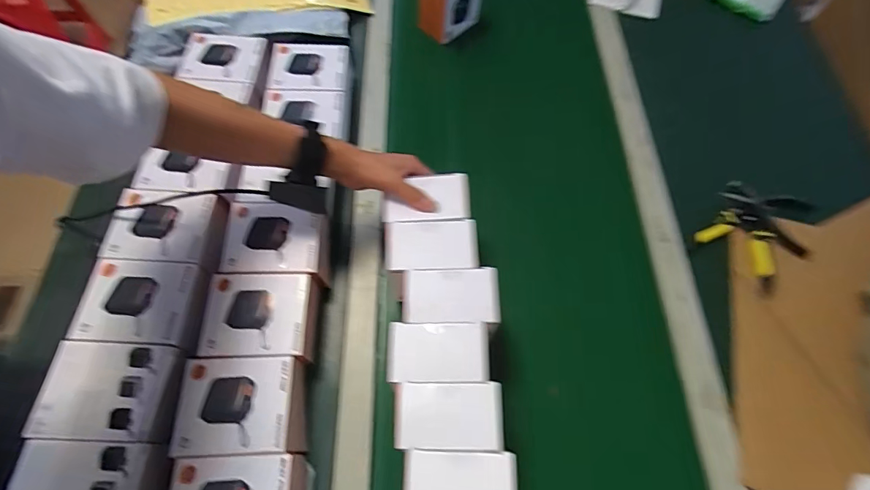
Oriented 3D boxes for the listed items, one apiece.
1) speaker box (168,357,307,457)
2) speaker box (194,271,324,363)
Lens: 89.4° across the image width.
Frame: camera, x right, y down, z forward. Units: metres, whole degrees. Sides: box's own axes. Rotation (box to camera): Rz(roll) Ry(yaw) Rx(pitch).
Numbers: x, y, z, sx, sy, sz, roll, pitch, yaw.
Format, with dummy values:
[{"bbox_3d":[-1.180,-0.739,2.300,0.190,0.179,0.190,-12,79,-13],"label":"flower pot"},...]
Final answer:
[{"bbox_3d":[-0.211,0.183,0.493,0.119,0.070,0.096,-1,63,-4],"label":"speaker box"},{"bbox_3d":[-0.204,0.093,0.536,0.122,0.066,0.100,-1,63,-4],"label":"speaker box"}]

